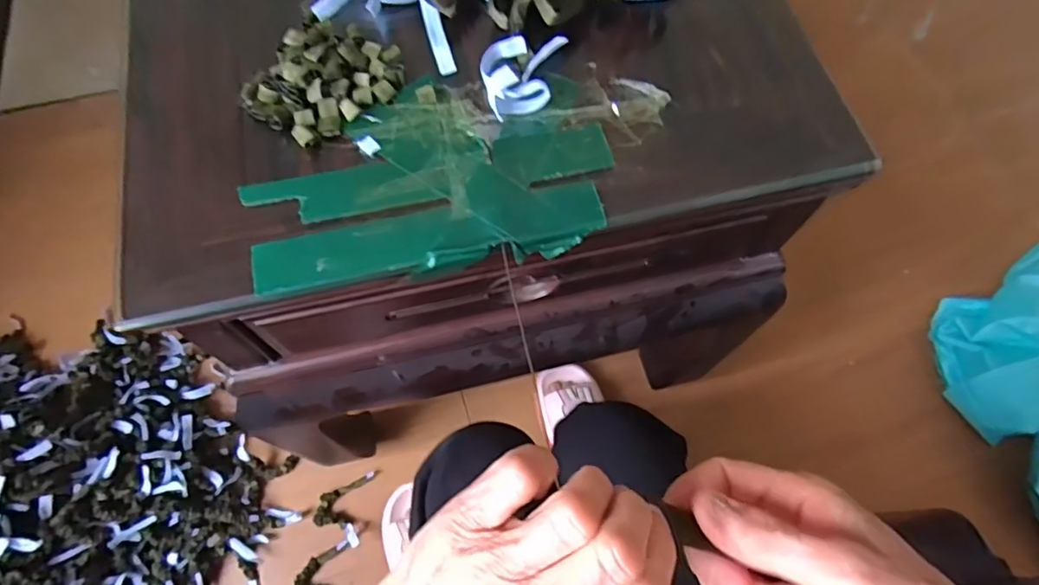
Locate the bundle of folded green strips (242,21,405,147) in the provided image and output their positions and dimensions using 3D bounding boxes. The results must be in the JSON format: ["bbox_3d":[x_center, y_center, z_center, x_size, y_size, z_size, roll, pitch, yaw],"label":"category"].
[{"bbox_3d":[-0.154,-0.168,0.449,0.093,0.021,0.108,34,69,13],"label":"bundle of folded green strips"}]

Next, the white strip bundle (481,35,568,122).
[{"bbox_3d":[0.003,-0.175,0.456,0.064,0.022,0.076,0,66,-1],"label":"white strip bundle"}]

